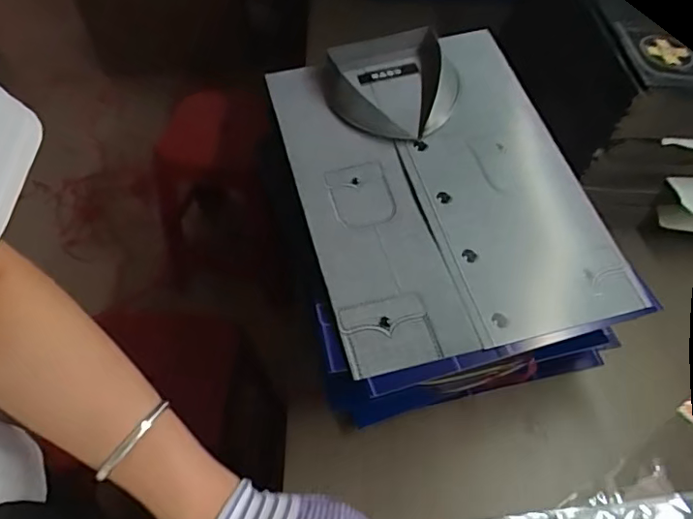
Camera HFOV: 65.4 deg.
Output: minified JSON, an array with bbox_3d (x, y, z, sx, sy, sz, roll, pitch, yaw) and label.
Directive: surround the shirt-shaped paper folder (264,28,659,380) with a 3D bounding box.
[{"bbox_3d":[0.086,-0.086,0.552,0.270,0.033,0.372,-15,60,-7],"label":"shirt-shaped paper folder"}]

